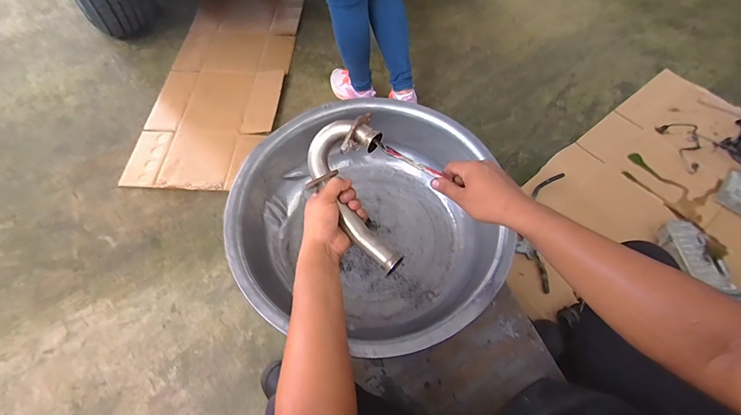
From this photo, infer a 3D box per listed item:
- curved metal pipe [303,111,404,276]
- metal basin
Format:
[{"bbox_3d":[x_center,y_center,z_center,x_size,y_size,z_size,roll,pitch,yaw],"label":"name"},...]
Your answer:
[{"bbox_3d":[-0.015,-0.017,0.531,0.119,0.049,0.232,-24,88,-14],"label":"curved metal pipe"},{"bbox_3d":[-0.011,0.029,0.694,0.474,0.164,0.486,1,63,-2],"label":"metal basin"}]

